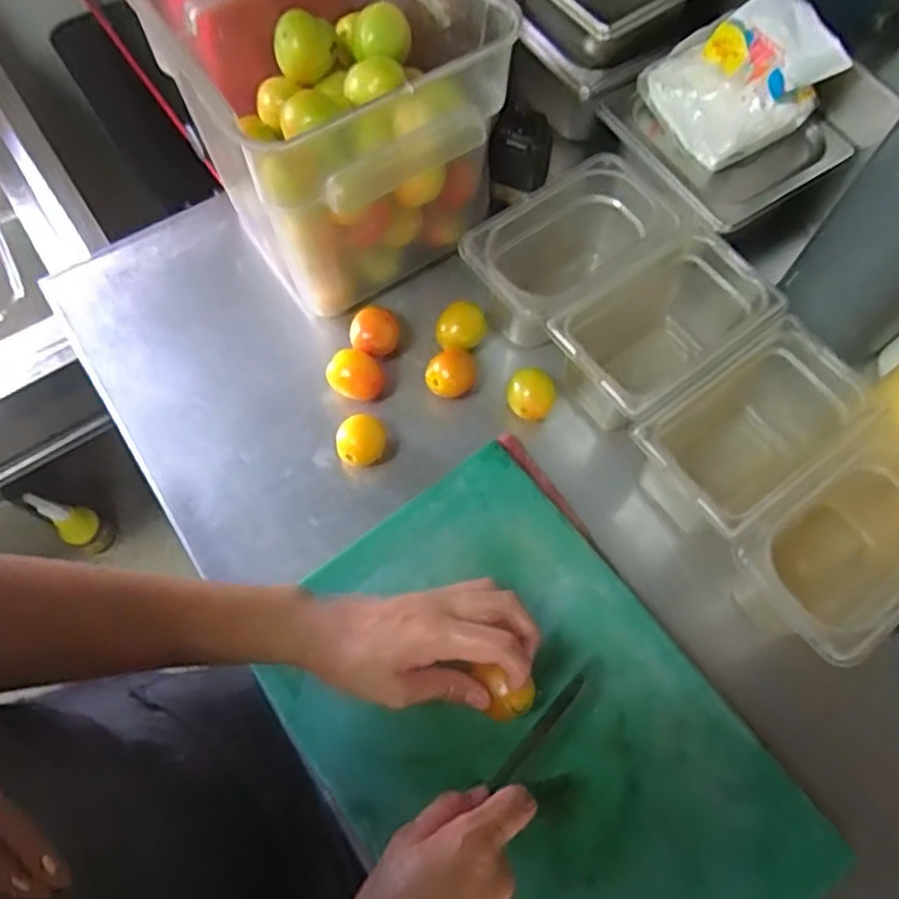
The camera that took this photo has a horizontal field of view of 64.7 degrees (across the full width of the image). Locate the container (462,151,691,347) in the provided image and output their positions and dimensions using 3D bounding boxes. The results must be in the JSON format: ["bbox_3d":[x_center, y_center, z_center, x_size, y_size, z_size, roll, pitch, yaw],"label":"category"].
[{"bbox_3d":[0.109,-0.164,0.628,0.191,0.099,0.111,-30,71,-12],"label":"container"}]

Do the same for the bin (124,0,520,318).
[{"bbox_3d":[-0.092,-0.274,0.589,0.207,0.212,0.239,-32,72,-13],"label":"bin"}]

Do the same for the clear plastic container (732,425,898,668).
[{"bbox_3d":[0.292,0.076,0.543,0.173,0.111,0.104,-35,73,-14],"label":"clear plastic container"}]

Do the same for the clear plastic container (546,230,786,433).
[{"bbox_3d":[0.178,-0.090,0.602,0.188,0.105,0.109,-32,72,-12],"label":"clear plastic container"}]

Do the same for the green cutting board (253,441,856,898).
[{"bbox_3d":[0.055,0.208,0.508,0.258,0.017,0.383,-36,73,-14],"label":"green cutting board"}]

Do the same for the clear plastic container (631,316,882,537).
[{"bbox_3d":[0.231,-0.002,0.577,0.173,0.121,0.105,-34,72,-13],"label":"clear plastic container"}]

